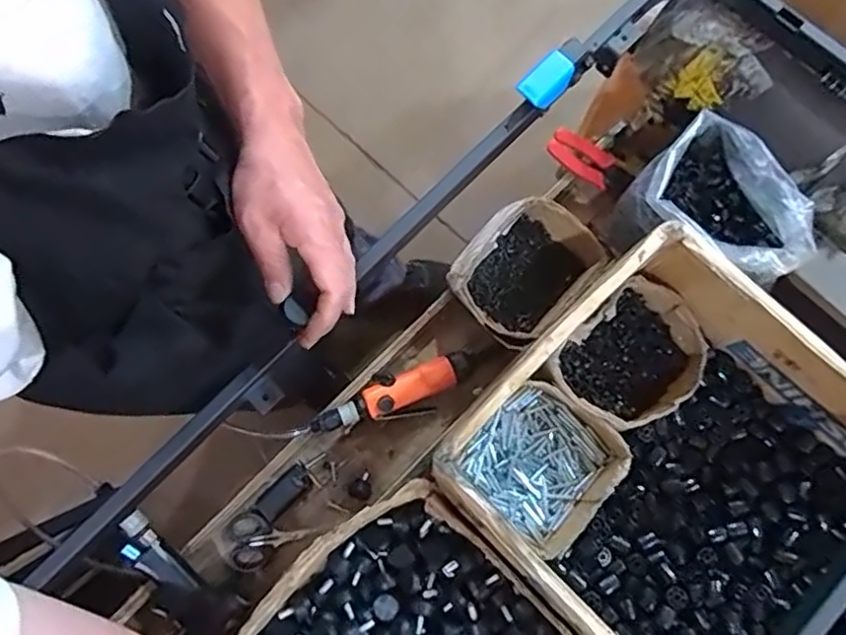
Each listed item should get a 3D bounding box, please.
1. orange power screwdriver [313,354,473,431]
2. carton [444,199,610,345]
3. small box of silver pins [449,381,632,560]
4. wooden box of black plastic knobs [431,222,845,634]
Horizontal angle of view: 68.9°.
[{"bbox_3d":[-0.035,0.095,0.771,0.207,0.039,0.063,-15,78,-3],"label":"orange power screwdriver"},{"bbox_3d":[0.124,-0.058,0.774,0.140,0.100,0.178,44,82,8],"label":"carton"},{"bbox_3d":[0.133,0.163,0.689,0.148,0.063,0.143,-44,81,-8],"label":"small box of silver pins"},{"bbox_3d":[0.308,0.214,0.630,0.361,0.158,0.534,-43,81,-8],"label":"wooden box of black plastic knobs"}]

